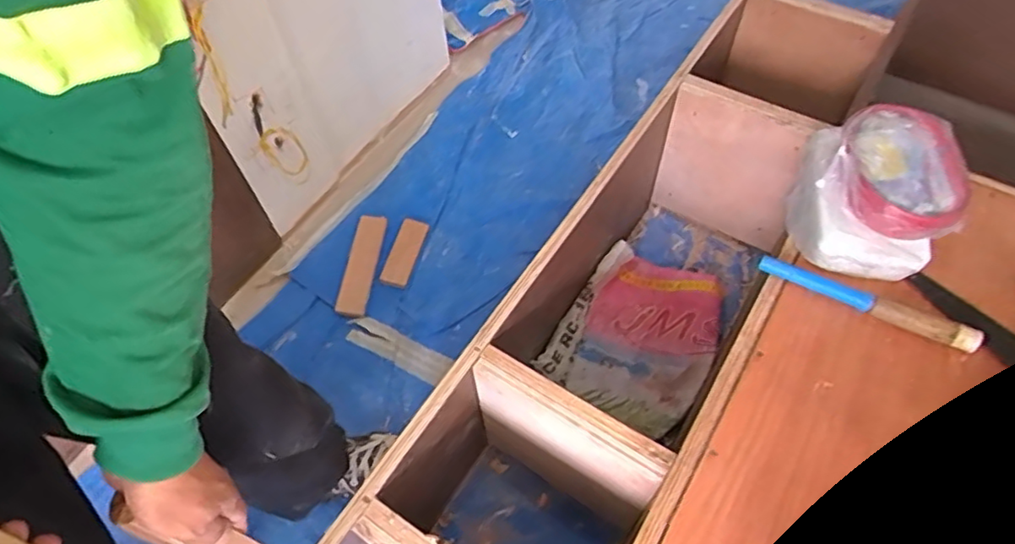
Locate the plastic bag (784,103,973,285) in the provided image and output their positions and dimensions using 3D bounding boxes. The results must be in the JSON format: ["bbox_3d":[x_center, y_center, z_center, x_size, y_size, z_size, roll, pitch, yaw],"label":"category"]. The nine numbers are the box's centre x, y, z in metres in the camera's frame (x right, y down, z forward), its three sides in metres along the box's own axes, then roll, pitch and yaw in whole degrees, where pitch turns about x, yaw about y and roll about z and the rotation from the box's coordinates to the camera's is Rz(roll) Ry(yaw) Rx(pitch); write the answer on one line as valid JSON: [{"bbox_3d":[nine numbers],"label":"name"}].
[{"bbox_3d":[0.460,-0.102,0.746,0.166,0.116,0.213,21,60,15],"label":"plastic bag"}]

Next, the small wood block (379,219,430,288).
[{"bbox_3d":[-0.210,-0.042,1.204,0.061,0.017,0.146,12,59,10],"label":"small wood block"}]

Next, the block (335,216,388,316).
[{"bbox_3d":[-0.292,-0.017,1.195,0.062,0.017,0.222,4,58,5],"label":"block"}]

